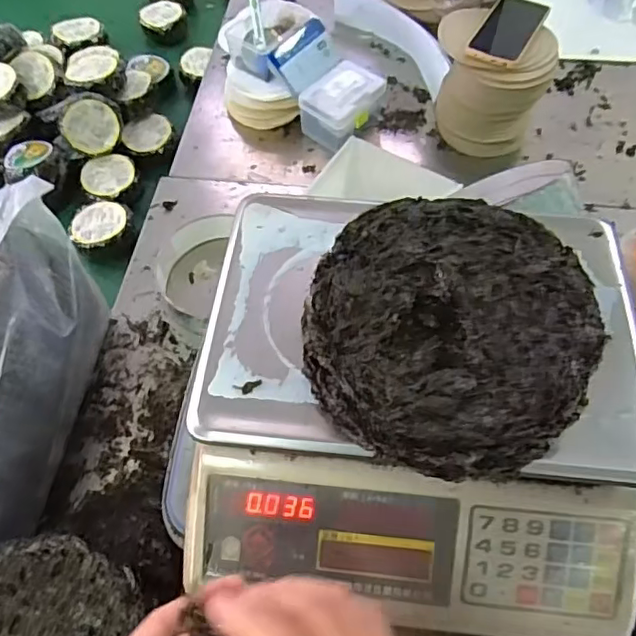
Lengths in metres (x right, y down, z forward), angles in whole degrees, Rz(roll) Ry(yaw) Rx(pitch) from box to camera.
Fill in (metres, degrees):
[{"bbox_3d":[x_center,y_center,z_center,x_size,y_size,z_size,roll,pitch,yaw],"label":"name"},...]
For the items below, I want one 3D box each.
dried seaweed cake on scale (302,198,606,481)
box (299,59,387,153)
[{"bbox_3d":[0.091,0.004,0.408,0.189,0.035,0.203,0,58,1],"label":"dried seaweed cake on scale"},{"bbox_3d":[0.039,-0.348,0.949,0.095,0.086,0.127,32,64,19],"label":"box"}]

